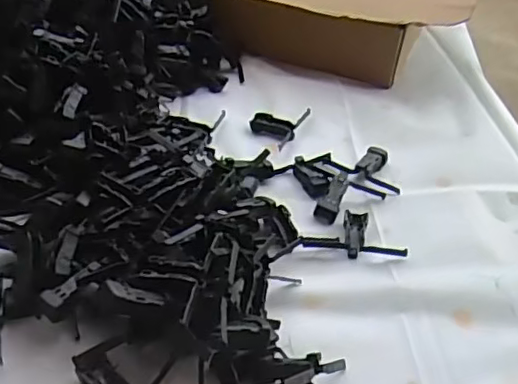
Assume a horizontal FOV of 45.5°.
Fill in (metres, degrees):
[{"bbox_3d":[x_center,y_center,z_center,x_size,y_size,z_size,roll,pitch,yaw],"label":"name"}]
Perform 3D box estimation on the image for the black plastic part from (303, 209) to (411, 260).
[{"bbox_3d":[0.081,0.035,0.520,0.082,0.010,0.045,10,37,5],"label":"black plastic part"}]

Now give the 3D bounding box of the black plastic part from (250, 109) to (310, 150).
[{"bbox_3d":[0.018,-0.072,0.650,0.050,0.011,0.069,19,39,17],"label":"black plastic part"}]

